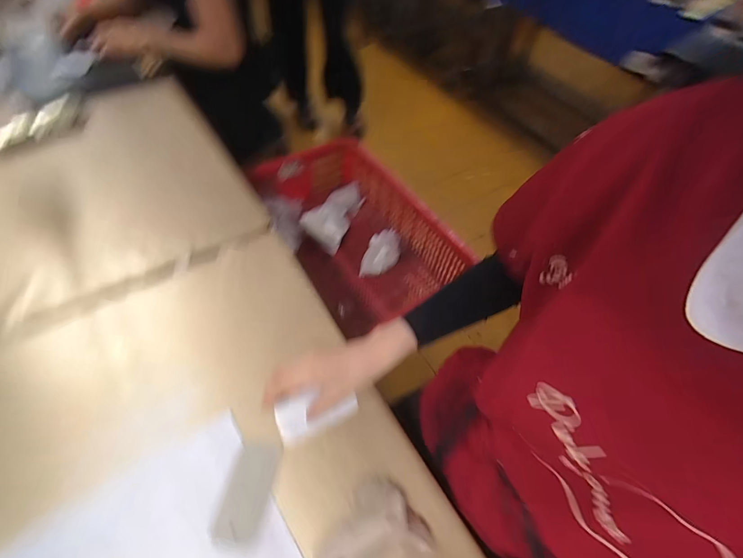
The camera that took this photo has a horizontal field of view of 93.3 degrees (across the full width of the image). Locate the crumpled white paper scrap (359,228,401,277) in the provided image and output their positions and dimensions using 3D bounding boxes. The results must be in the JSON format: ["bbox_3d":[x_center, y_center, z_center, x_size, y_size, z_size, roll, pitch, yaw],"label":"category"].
[{"bbox_3d":[0.029,-0.070,1.015,0.092,0.026,0.143,26,84,-2],"label":"crumpled white paper scrap"}]

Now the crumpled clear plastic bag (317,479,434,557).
[{"bbox_3d":[-0.002,0.278,0.375,0.113,0.039,0.085,-27,62,-21],"label":"crumpled clear plastic bag"}]

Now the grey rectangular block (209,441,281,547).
[{"bbox_3d":[-0.143,0.243,0.404,0.051,0.009,0.102,11,47,3],"label":"grey rectangular block"}]

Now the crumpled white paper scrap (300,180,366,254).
[{"bbox_3d":[-0.110,-0.215,1.096,0.120,0.044,0.259,23,57,11],"label":"crumpled white paper scrap"}]

